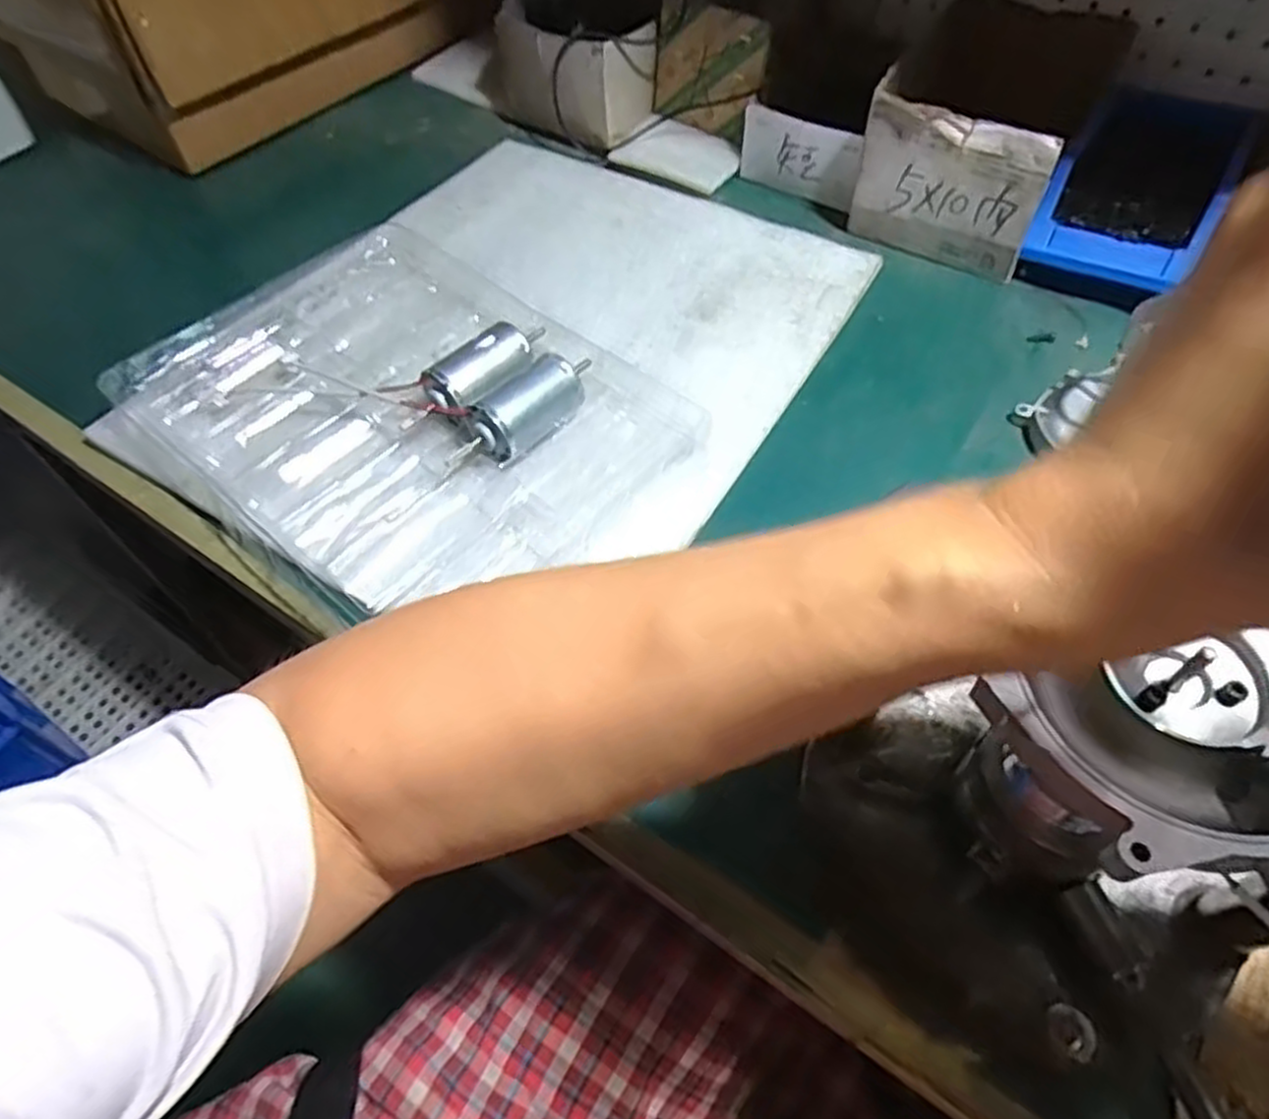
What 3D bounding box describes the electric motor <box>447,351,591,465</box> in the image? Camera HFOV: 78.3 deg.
[{"bbox_3d":[-0.071,-0.099,0.512,0.038,0.039,0.114,39,64,23],"label":"electric motor"}]

